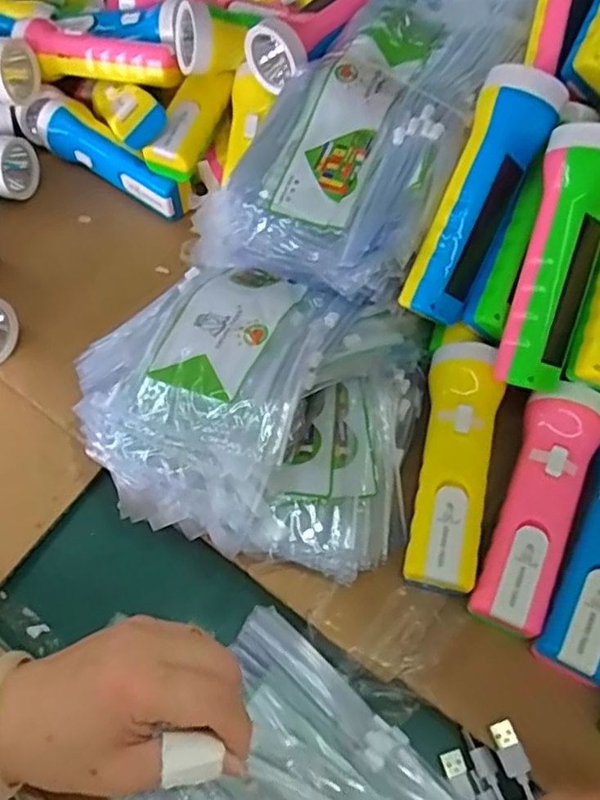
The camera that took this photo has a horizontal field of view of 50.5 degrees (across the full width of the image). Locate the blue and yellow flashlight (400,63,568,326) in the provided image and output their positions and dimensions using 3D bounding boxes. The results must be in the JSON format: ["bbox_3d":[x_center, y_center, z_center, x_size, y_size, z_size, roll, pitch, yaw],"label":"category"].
[{"bbox_3d":[0.117,-0.133,0.417,0.047,0.036,0.166,26,101,15],"label":"blue and yellow flashlight"}]

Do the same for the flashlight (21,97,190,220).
[{"bbox_3d":[-0.180,-0.228,0.588,0.191,0.039,0.040,33,68,18],"label":"flashlight"}]

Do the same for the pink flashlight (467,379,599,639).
[{"bbox_3d":[0.152,0.064,0.404,0.045,0.040,0.164,23,65,14],"label":"pink flashlight"}]

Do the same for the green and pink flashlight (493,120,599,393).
[{"bbox_3d":[0.164,-0.089,0.401,0.047,0.038,0.164,15,98,10],"label":"green and pink flashlight"}]

